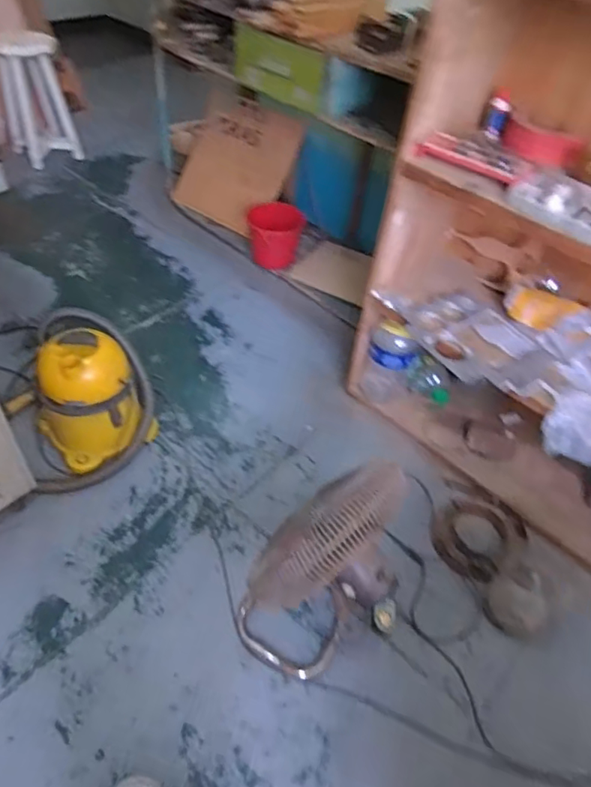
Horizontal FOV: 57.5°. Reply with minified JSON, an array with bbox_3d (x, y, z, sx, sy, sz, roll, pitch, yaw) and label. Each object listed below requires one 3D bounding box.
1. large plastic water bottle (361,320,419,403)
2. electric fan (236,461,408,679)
[{"bbox_3d":[0.340,-0.109,1.959,0.163,0.344,0.136,16,48,9],"label":"large plastic water bottle"},{"bbox_3d":[0.070,0.461,1.396,0.429,0.466,0.303,-19,52,-21],"label":"electric fan"}]

